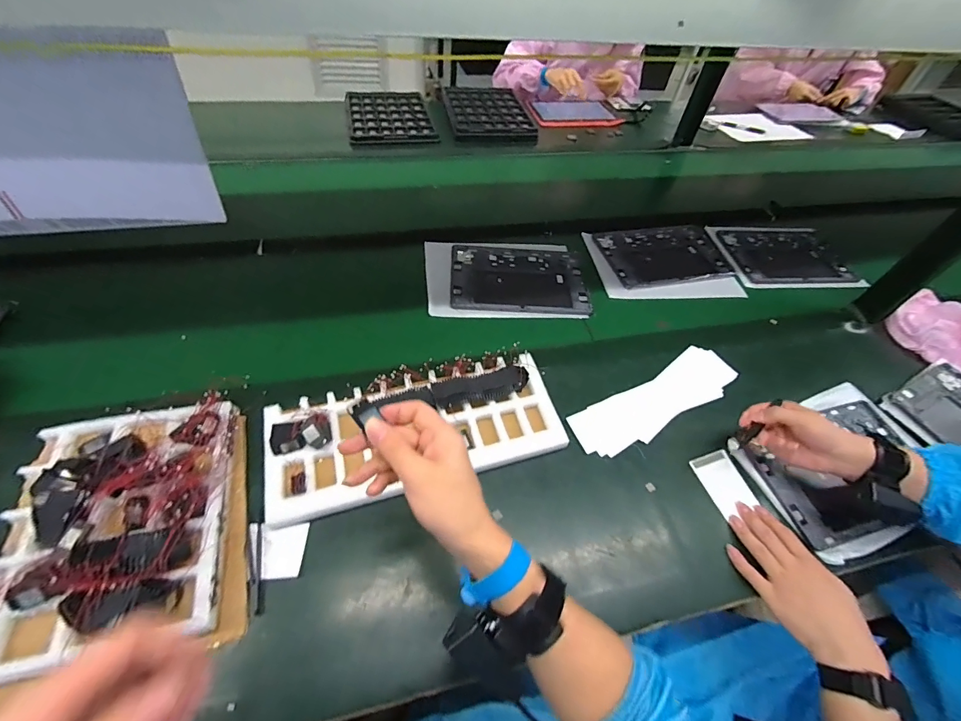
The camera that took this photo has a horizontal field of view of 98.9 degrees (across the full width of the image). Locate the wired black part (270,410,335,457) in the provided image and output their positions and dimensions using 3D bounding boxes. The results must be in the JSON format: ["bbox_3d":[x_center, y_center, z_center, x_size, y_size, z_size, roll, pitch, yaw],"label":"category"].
[{"bbox_3d":[-0.221,0.088,0.510,0.071,0.028,0.045,-6,54,-10],"label":"wired black part"}]

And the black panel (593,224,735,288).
[{"bbox_3d":[0.384,-0.223,0.856,0.256,0.004,0.173,-8,54,-11],"label":"black panel"}]

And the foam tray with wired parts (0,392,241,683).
[{"bbox_3d":[-0.384,0.165,0.430,0.224,0.048,0.260,-9,55,-12],"label":"foam tray with wired parts"}]

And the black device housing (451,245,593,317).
[{"bbox_3d":[0.074,-0.155,0.771,0.248,0.006,0.174,2,53,-4],"label":"black device housing"}]

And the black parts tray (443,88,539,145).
[{"bbox_3d":[0.015,-0.728,1.197,0.230,0.034,0.317,-7,54,-11],"label":"black parts tray"}]

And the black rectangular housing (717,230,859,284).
[{"bbox_3d":[0.657,-0.223,0.886,0.243,0.015,0.178,-3,54,-8],"label":"black rectangular housing"}]

